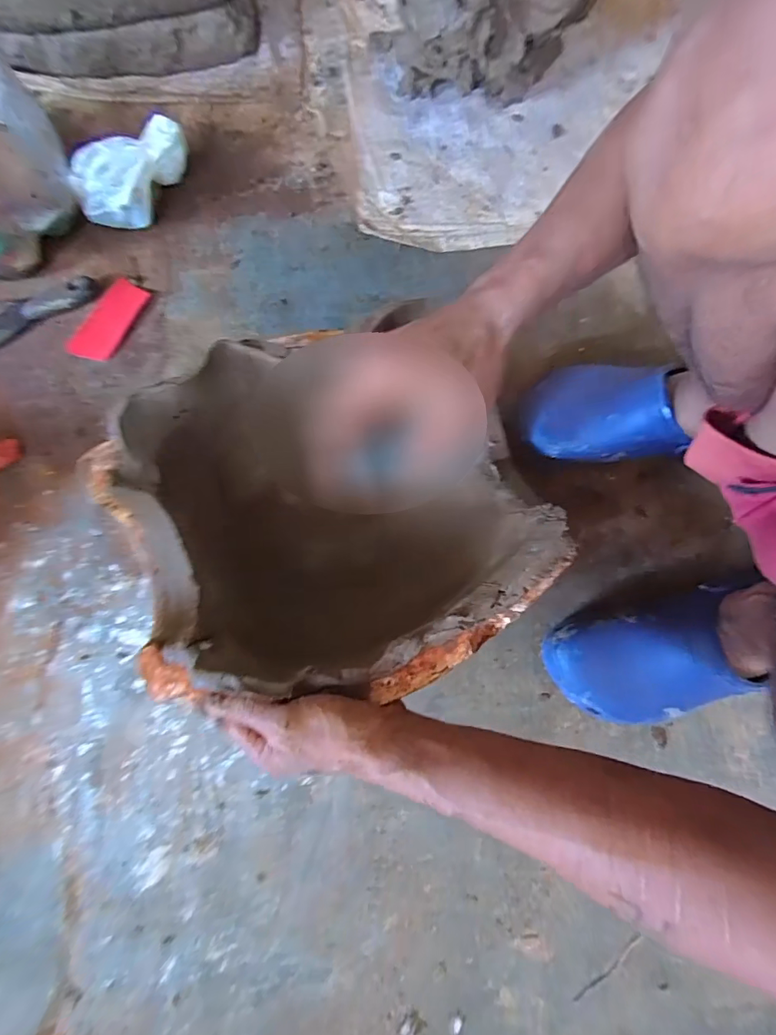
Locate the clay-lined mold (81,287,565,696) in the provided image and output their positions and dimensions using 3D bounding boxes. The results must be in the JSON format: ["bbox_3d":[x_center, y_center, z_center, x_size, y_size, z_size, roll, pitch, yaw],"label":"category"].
[{"bbox_3d":[-0.039,0.010,0.378,0.328,0.125,0.258,-17,80,-4],"label":"clay-lined mold"}]

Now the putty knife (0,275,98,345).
[{"bbox_3d":[-0.435,-0.237,0.532,0.188,0.023,0.062,-17,80,-4],"label":"putty knife"}]

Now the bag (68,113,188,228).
[{"bbox_3d":[-0.311,-0.402,0.543,0.140,0.071,0.096,-1,79,-1],"label":"bag"}]

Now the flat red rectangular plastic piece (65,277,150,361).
[{"bbox_3d":[-0.333,-0.235,0.540,0.052,0.008,0.108,30,80,5],"label":"flat red rectangular plastic piece"}]

